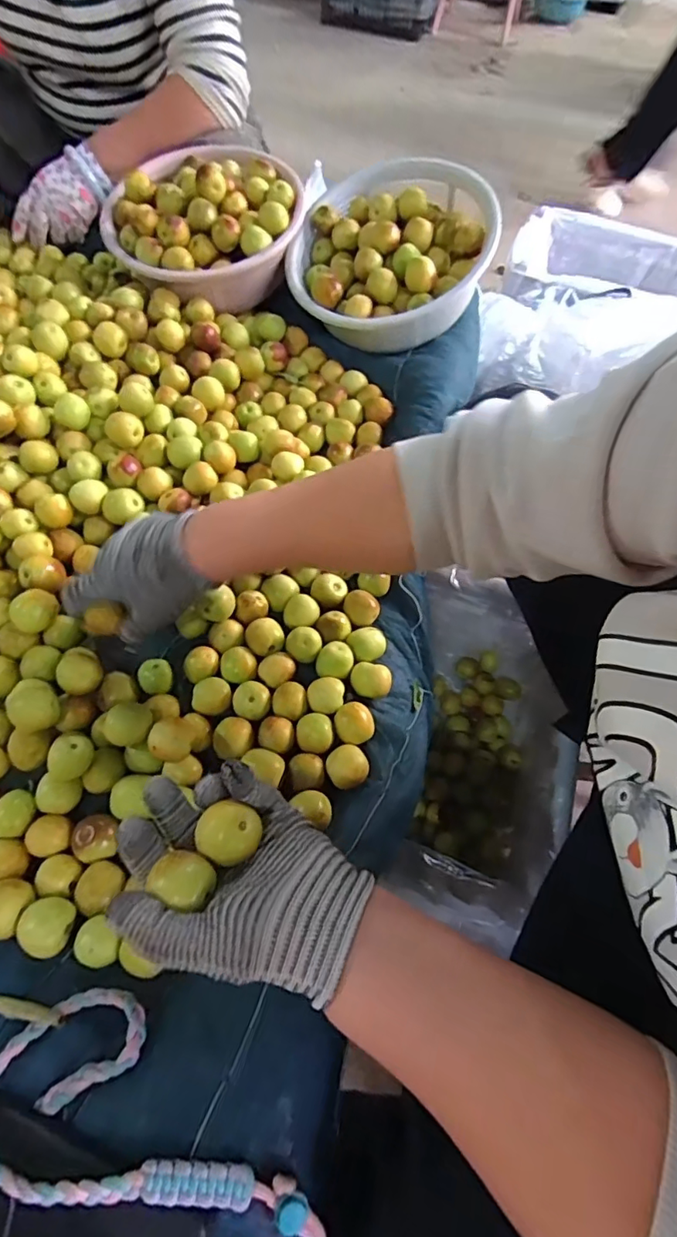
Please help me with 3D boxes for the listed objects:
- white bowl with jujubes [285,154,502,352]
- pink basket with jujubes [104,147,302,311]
[{"bbox_3d":[0.058,-0.449,0.658,0.265,0.095,0.265,-3,70,9],"label":"white bowl with jujubes"},{"bbox_3d":[-0.171,-0.512,0.670,0.241,0.100,0.250,-10,63,-9],"label":"pink basket with jujubes"}]

